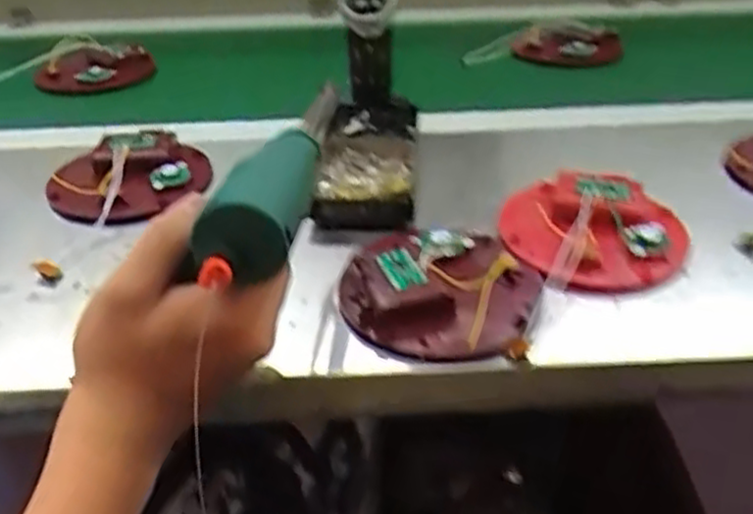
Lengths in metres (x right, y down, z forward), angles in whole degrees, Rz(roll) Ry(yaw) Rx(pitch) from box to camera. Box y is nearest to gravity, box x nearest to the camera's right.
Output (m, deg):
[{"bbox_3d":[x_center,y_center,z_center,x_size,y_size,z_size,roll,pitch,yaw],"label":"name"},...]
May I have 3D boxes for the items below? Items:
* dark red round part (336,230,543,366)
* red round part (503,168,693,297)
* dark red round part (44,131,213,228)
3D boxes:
[{"bbox_3d":[0.039,0.017,0.459,0.110,0.029,0.116,-1,33,1],"label":"dark red round part"},{"bbox_3d":[0.140,-0.022,0.497,0.107,0.034,0.113,-1,33,1],"label":"red round part"},{"bbox_3d":[-0.187,-0.060,0.577,0.118,0.025,0.116,-1,33,1],"label":"dark red round part"}]

